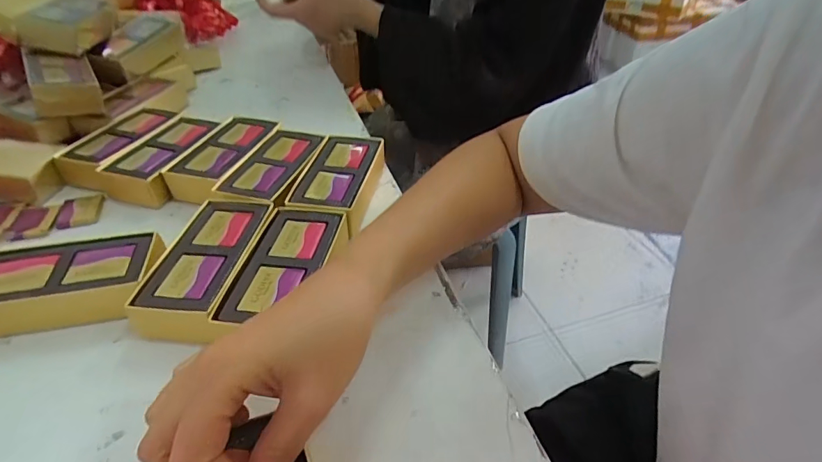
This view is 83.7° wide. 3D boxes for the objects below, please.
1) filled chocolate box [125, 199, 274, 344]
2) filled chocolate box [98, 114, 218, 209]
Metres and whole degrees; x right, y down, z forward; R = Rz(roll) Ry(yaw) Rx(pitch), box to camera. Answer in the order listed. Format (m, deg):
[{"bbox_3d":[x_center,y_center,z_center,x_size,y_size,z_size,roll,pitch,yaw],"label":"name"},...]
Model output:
[{"bbox_3d":[-0.143,0.029,0.327,0.062,0.033,0.127,1,39,0],"label":"filled chocolate box"},{"bbox_3d":[-0.238,-0.071,0.449,0.061,0.034,0.115,9,40,10],"label":"filled chocolate box"}]

